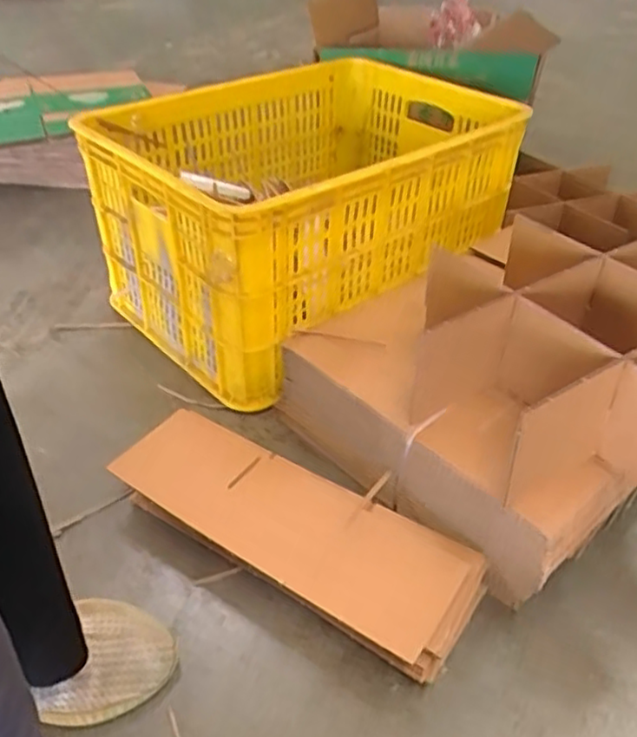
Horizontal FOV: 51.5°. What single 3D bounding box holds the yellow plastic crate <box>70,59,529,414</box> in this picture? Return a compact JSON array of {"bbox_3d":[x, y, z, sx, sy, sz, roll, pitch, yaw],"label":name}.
[{"bbox_3d":[-0.028,-0.252,1.050,0.546,0.310,0.429,-27,47,-30],"label":"yellow plastic crate"}]

